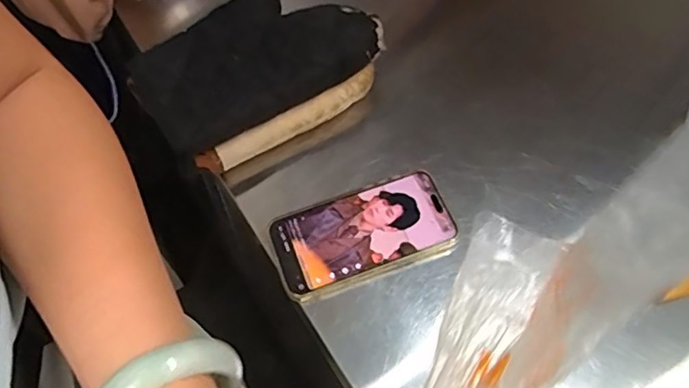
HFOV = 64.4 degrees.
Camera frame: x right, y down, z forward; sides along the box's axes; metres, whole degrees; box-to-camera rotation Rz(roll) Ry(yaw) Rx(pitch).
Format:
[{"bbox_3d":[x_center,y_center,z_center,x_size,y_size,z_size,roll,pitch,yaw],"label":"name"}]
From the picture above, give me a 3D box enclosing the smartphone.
[{"bbox_3d":[0.016,0.035,0.484,0.156,0.008,0.081,-18,62,-9],"label":"smartphone"}]

